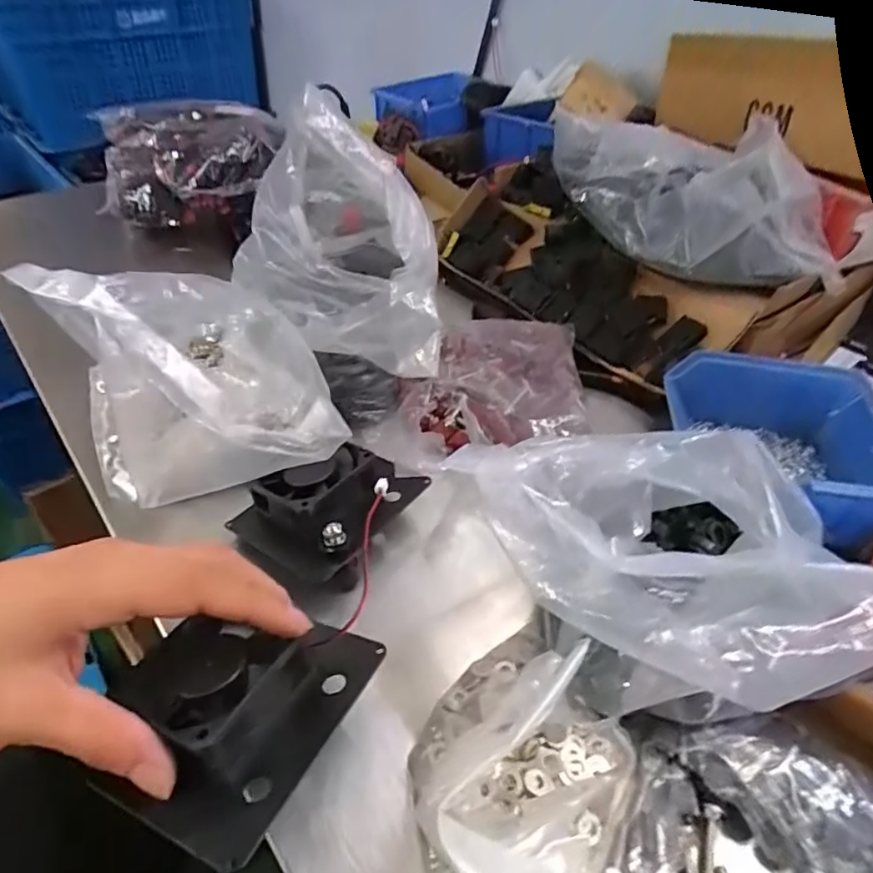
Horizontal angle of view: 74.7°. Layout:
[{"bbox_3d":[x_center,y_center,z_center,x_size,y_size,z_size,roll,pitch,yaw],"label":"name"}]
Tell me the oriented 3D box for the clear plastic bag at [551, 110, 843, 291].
[{"bbox_3d":[0.203,-0.199,0.472,0.243,0.092,0.091,25,48,19],"label":"clear plastic bag"}]

